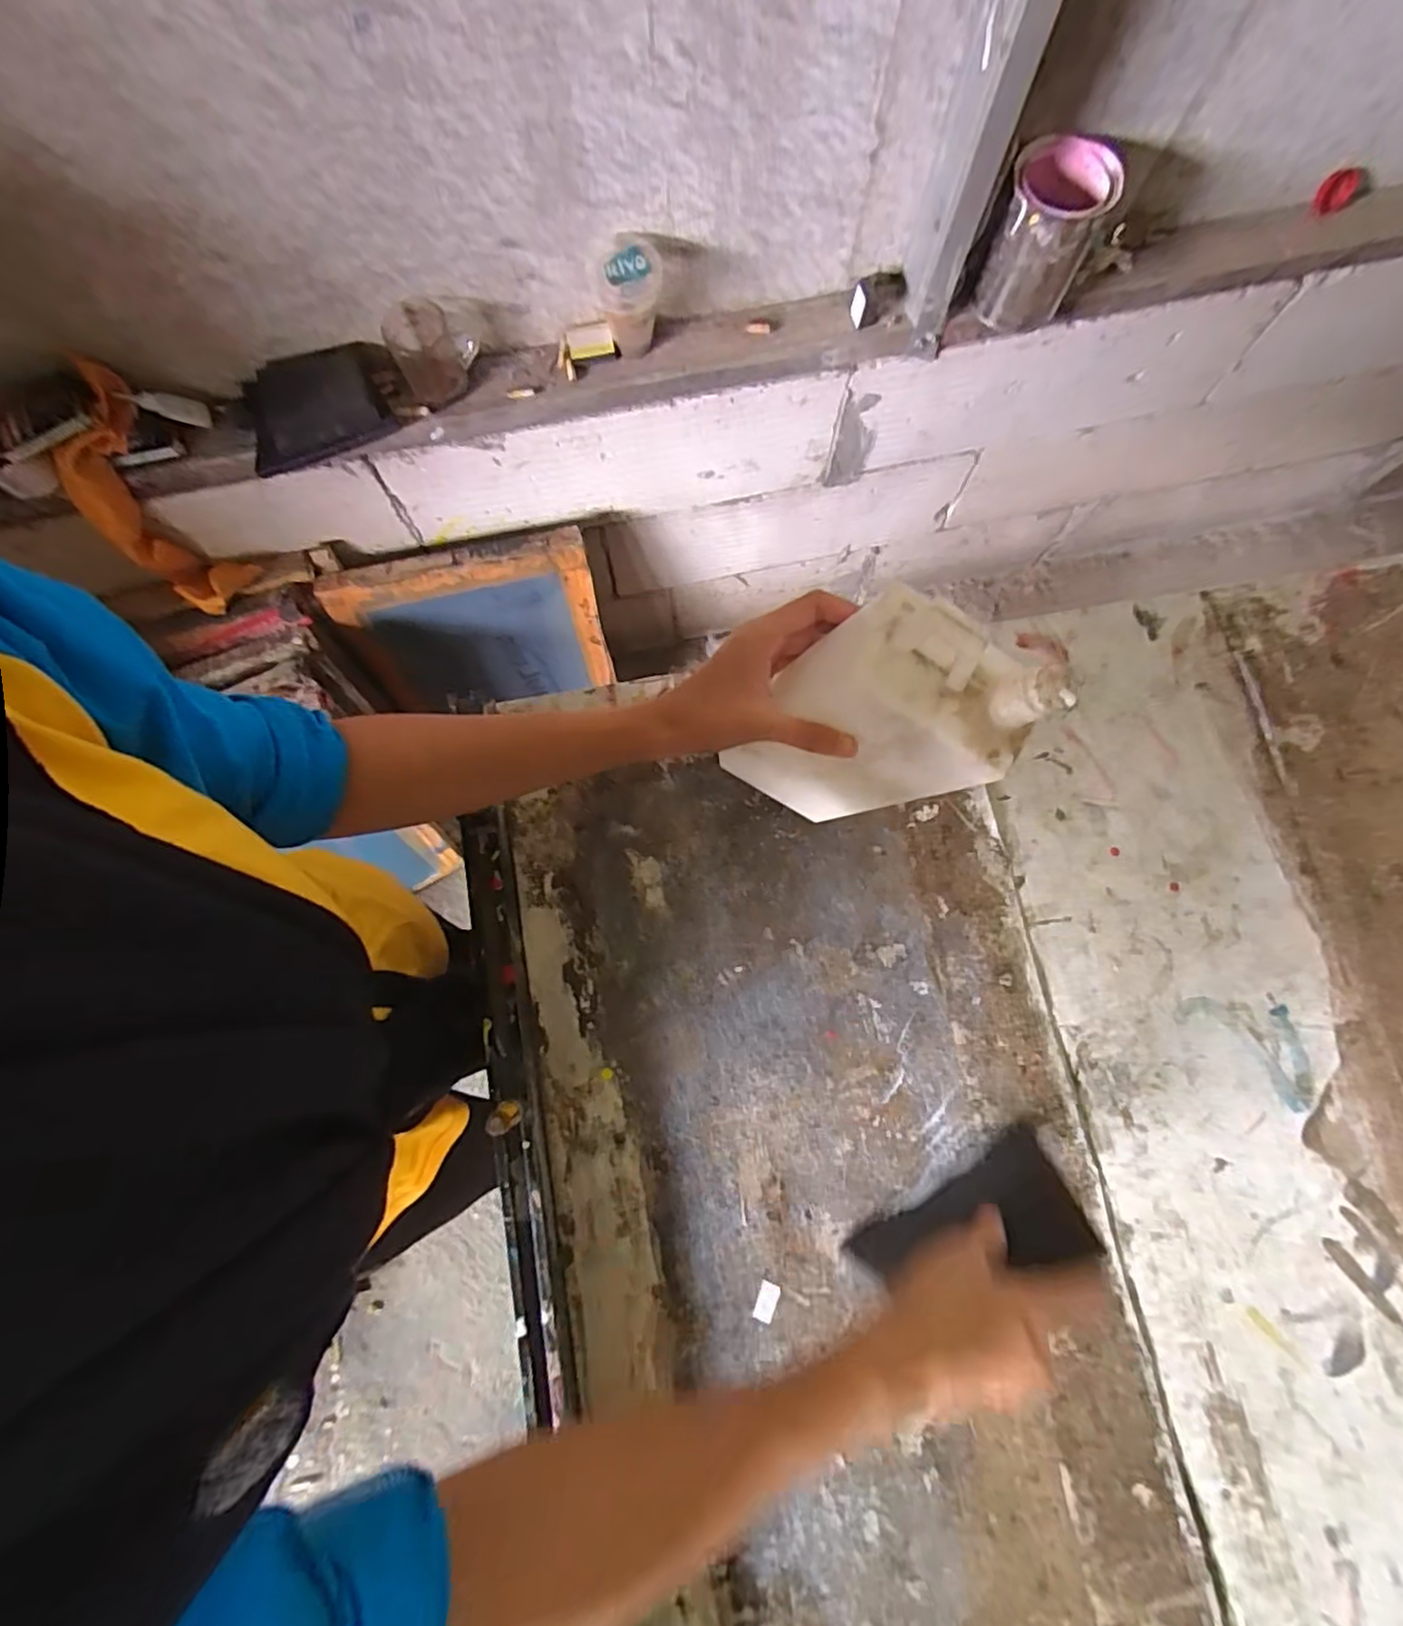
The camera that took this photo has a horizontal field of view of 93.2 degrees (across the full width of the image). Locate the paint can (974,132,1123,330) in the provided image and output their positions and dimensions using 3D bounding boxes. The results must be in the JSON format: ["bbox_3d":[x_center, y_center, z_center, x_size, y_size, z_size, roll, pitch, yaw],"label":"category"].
[{"bbox_3d":[0.375,-0.633,0.735,0.101,0.129,0.107,0,77,0],"label":"paint can"}]

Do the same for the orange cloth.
[{"bbox_3d":[-0.651,-0.362,0.780,0.117,0.283,0.080,9,56,2],"label":"orange cloth"}]

